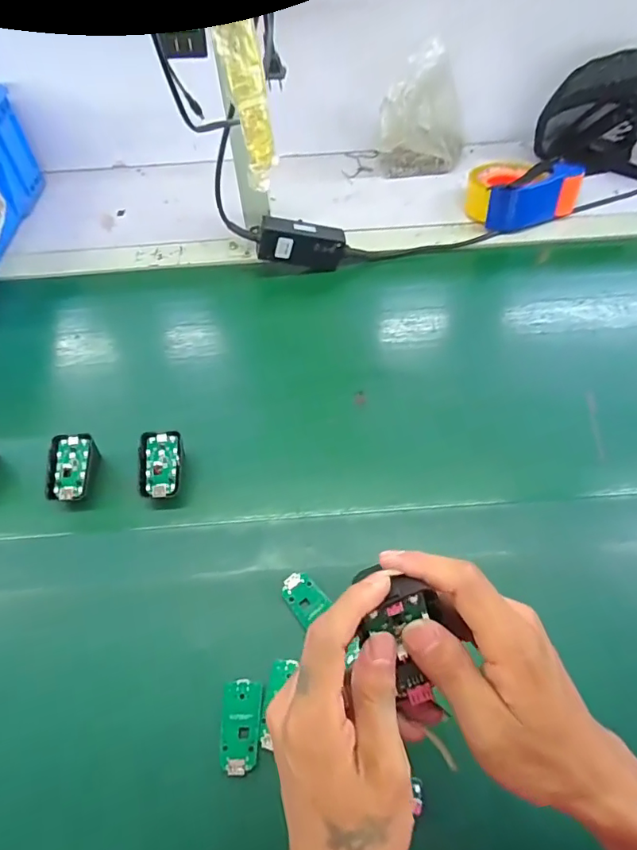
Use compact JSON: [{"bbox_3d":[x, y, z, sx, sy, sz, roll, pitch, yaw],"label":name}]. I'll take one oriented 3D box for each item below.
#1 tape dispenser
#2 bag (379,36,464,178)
[{"bbox_3d":[0.296,-0.347,0.726,0.148,0.067,0.104,-7,57,-1],"label":"tape dispenser"},{"bbox_3d":[0.166,-0.483,0.760,0.137,0.152,0.094,6,58,7],"label":"bag"}]

